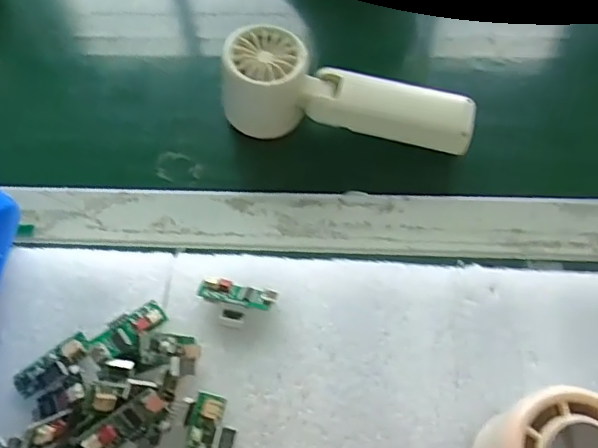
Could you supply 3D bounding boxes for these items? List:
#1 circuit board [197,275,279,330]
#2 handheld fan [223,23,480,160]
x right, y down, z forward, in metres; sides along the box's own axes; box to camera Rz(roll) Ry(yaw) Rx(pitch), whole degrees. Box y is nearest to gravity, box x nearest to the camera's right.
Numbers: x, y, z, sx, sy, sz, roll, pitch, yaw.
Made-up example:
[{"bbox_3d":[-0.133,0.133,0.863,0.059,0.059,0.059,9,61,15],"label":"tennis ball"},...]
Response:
[{"bbox_3d":[-0.032,0.041,0.286,0.038,0.010,0.023,7,62,6],"label":"circuit board"},{"bbox_3d":[0.032,-0.084,0.367,0.160,0.056,0.044,10,62,7],"label":"handheld fan"}]

